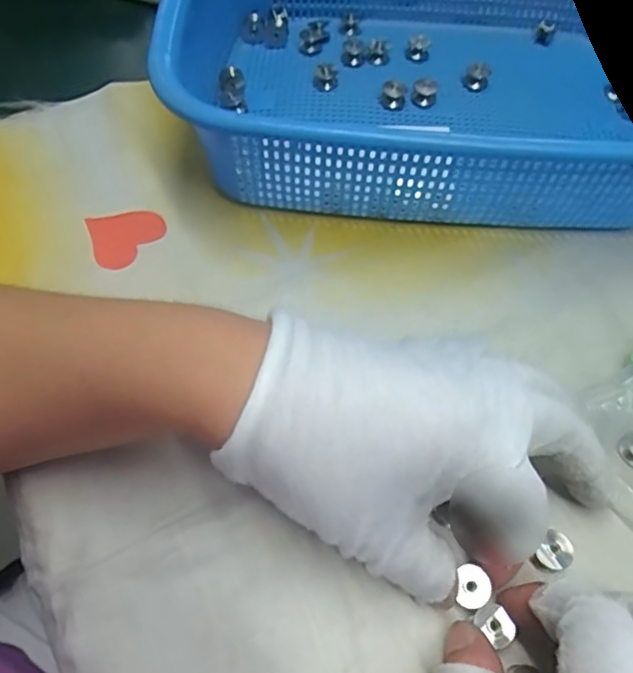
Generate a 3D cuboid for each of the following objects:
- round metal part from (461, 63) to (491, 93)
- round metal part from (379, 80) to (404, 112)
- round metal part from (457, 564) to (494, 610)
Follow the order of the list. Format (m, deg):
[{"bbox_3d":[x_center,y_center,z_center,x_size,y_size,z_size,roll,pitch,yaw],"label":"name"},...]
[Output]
[{"bbox_3d":[0.097,-0.156,0.350,0.015,0.016,0.011,13,62,6],"label":"round metal part"},{"bbox_3d":[0.045,-0.139,0.339,0.013,0.013,0.015,9,61,4],"label":"round metal part"},{"bbox_3d":[0.058,0.092,0.212,0.012,0.004,0.014,9,61,4],"label":"round metal part"}]

